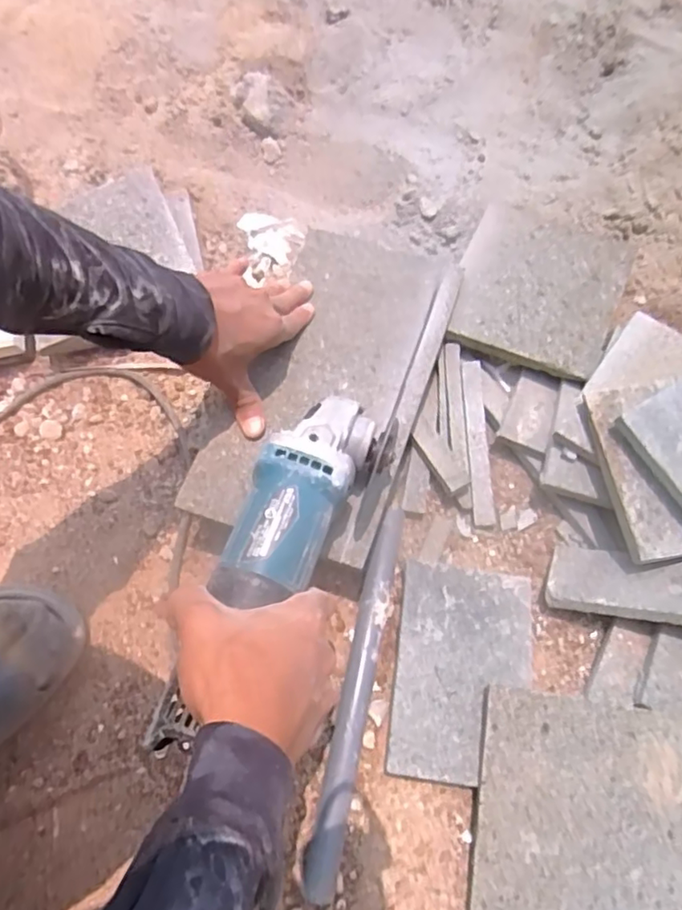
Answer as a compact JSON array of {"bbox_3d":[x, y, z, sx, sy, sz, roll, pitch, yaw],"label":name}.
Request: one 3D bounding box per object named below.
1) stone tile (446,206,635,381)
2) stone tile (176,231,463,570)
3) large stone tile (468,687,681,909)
[{"bbox_3d":[0.182,-0.157,0.563,0.141,0.013,0.153,21,67,10],"label":"stone tile"},{"bbox_3d":[-0.003,-0.067,0.507,0.146,0.013,0.297,17,66,9],"label":"stone tile"},{"bbox_3d":[0.170,0.246,0.400,0.157,0.007,0.155,6,74,6],"label":"large stone tile"}]

